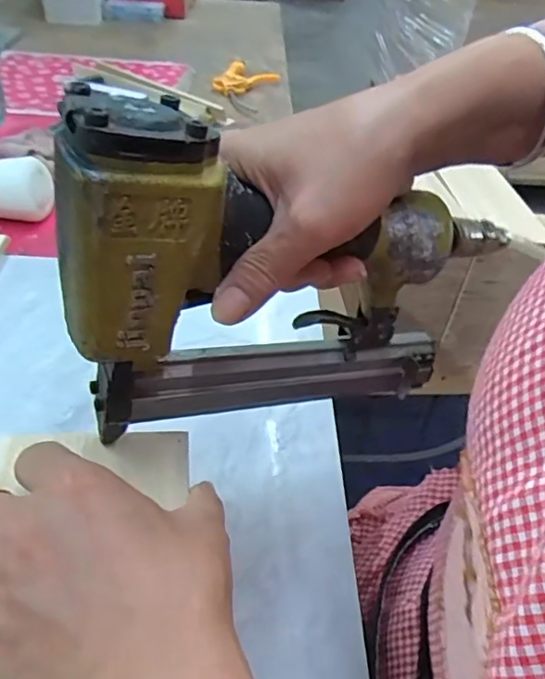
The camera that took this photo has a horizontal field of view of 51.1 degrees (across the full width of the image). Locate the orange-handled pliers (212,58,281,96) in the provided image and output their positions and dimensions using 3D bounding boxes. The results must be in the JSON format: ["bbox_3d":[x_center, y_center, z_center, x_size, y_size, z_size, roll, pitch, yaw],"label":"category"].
[{"bbox_3d":[-0.048,-0.450,0.988,0.084,0.023,0.143,17,42,13],"label":"orange-handled pliers"}]

